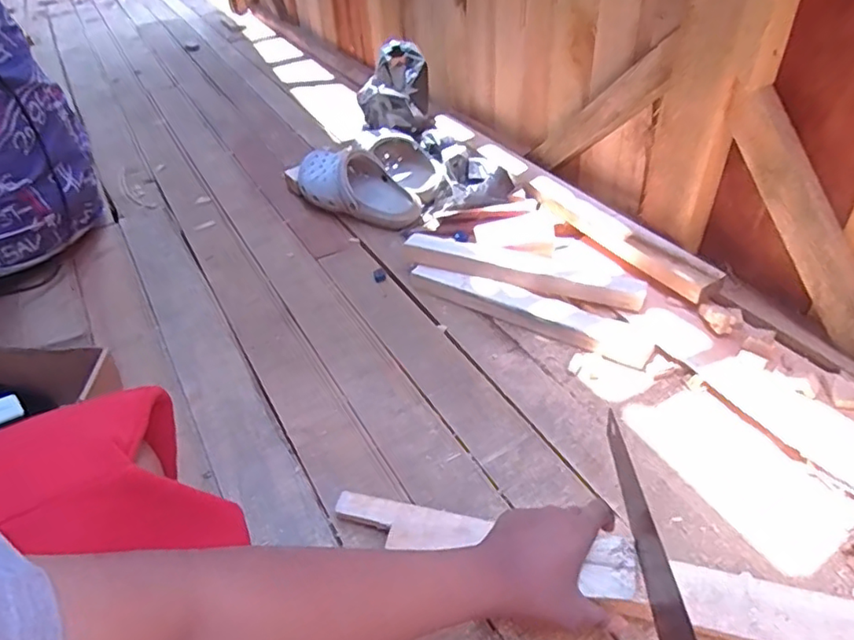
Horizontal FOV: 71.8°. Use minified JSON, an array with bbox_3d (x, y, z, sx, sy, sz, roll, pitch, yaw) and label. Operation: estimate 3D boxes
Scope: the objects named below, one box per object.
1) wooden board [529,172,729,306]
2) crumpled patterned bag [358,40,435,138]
[{"bbox_3d":[0.298,-0.141,0.959,0.058,0.043,0.382,-23,45,-22],"label":"wooden board"},{"bbox_3d":[-0.065,-0.484,1.234,0.142,0.152,0.107,2,41,6],"label":"crumpled patterned bag"}]

